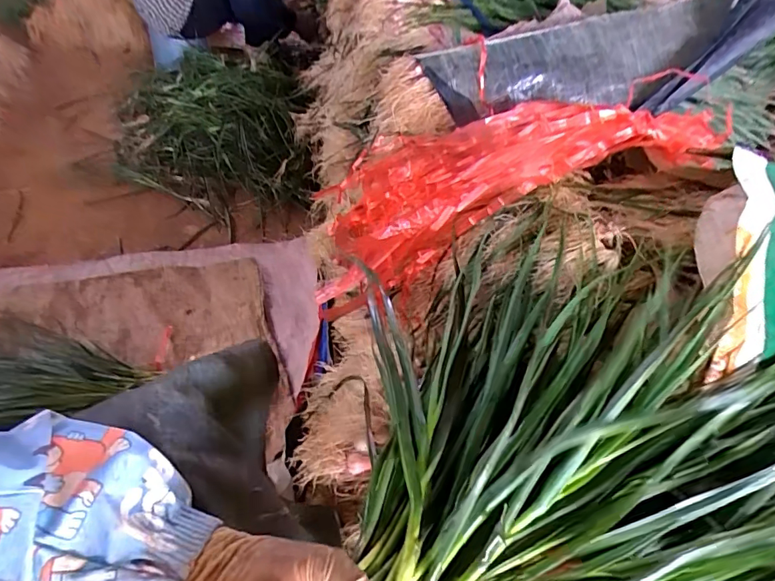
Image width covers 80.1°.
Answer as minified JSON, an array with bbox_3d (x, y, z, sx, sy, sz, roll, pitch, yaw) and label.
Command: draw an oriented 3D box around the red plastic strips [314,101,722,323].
[{"bbox_3d":[0.140,-0.167,0.647,0.570,0.153,0.274,-21,47,13],"label":"red plastic strips"}]

